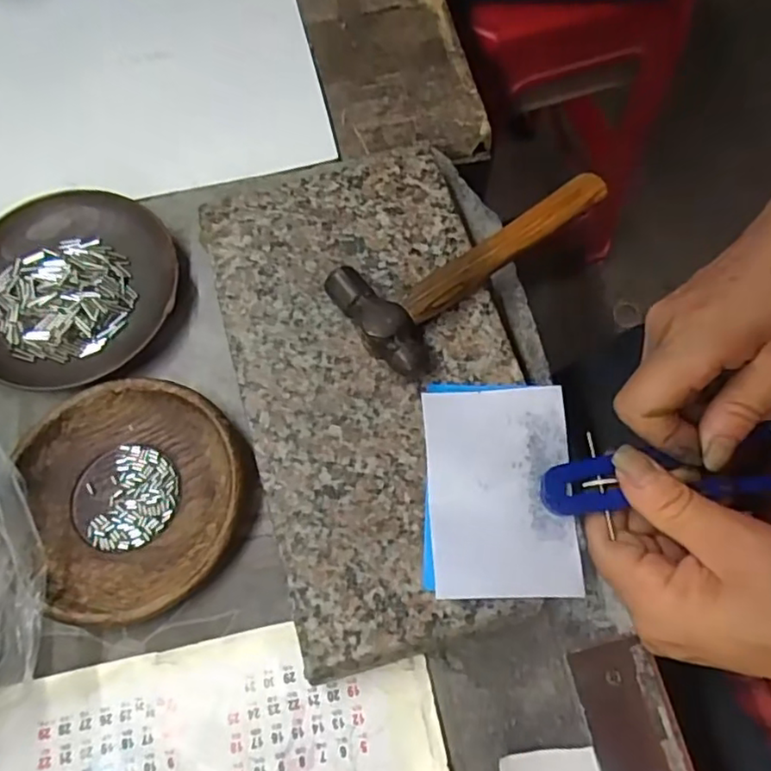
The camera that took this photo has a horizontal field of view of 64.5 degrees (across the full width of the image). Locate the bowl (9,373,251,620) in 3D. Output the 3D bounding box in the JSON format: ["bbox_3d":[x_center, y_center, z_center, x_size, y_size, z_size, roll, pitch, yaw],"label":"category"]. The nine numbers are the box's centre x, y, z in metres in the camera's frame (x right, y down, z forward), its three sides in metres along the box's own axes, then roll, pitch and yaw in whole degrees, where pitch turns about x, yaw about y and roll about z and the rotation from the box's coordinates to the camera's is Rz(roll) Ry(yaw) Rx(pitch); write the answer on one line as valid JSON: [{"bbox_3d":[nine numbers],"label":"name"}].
[{"bbox_3d":[-0.116,0.051,0.293,0.100,0.016,0.107,0,70,1],"label":"bowl"}]

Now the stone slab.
[{"bbox_3d":[0.005,-0.006,0.307,0.147,0.025,0.244,-15,70,-4],"label":"stone slab"}]

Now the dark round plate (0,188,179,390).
[{"bbox_3d":[-0.171,-0.053,0.332,0.113,0.014,0.113,0,70,1],"label":"dark round plate"}]

